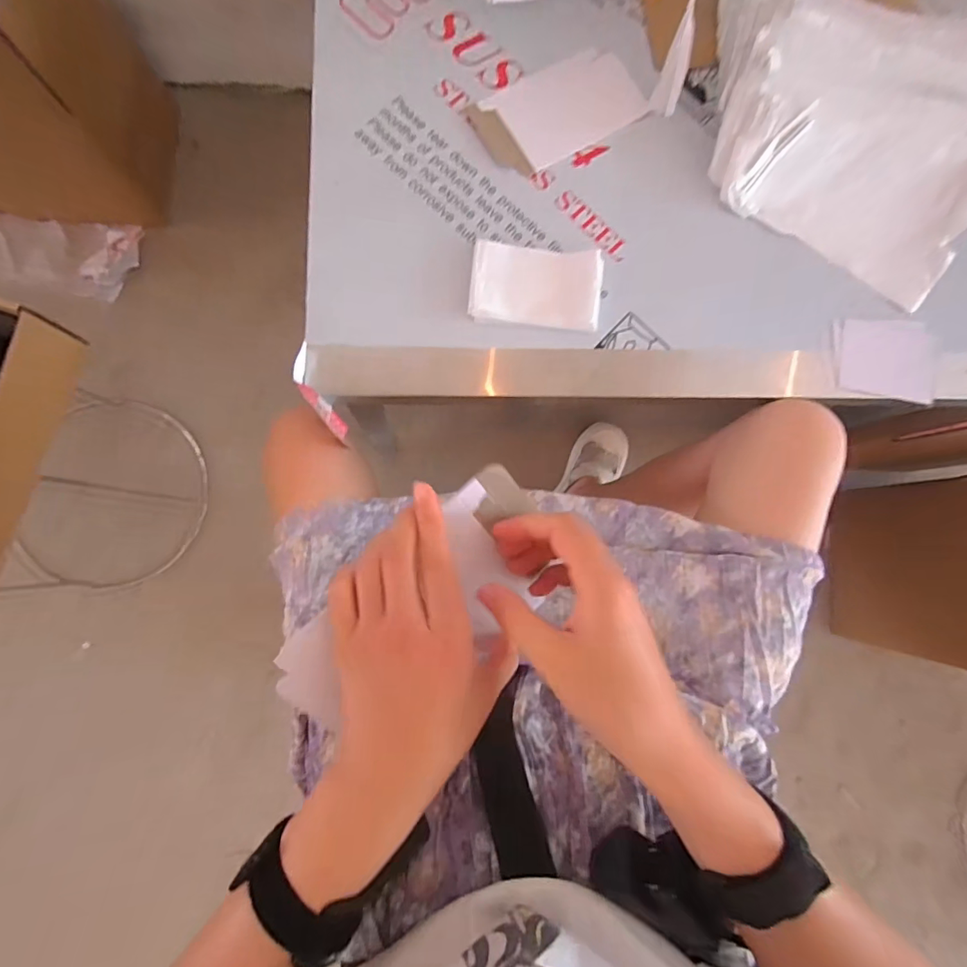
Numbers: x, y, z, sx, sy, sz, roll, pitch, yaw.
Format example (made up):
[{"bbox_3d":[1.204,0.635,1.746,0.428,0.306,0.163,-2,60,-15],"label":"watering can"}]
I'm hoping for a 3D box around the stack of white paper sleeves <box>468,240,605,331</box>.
[{"bbox_3d":[0.054,-0.204,0.497,0.134,0.018,0.080,5,82,-3],"label":"stack of white paper sleeves"}]

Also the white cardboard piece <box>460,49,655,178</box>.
[{"bbox_3d":[0.083,-0.414,0.532,0.185,0.005,0.104,-31,86,-7],"label":"white cardboard piece"}]

